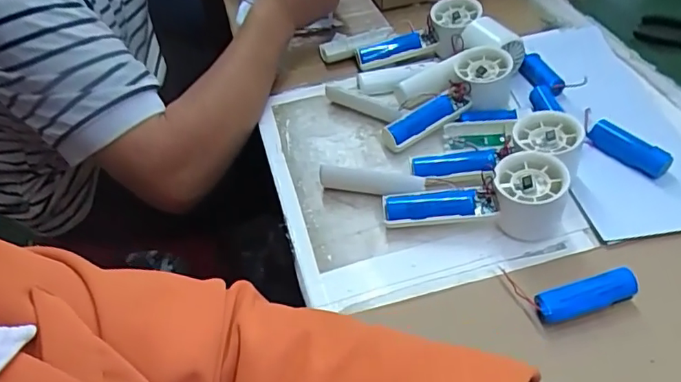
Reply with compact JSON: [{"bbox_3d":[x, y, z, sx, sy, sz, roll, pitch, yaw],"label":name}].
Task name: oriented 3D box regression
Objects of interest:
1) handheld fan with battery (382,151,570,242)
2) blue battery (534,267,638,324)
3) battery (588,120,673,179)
[{"bbox_3d":[0.112,0.006,0.449,0.148,0.056,0.045,-2,46,4],"label":"handheld fan with battery"},{"bbox_3d":[0.181,0.079,0.392,0.078,0.019,0.019,-14,46,-7],"label":"blue battery"},{"bbox_3d":[0.269,-0.039,0.499,0.018,0.023,0.073,-28,50,-20],"label":"battery"}]

